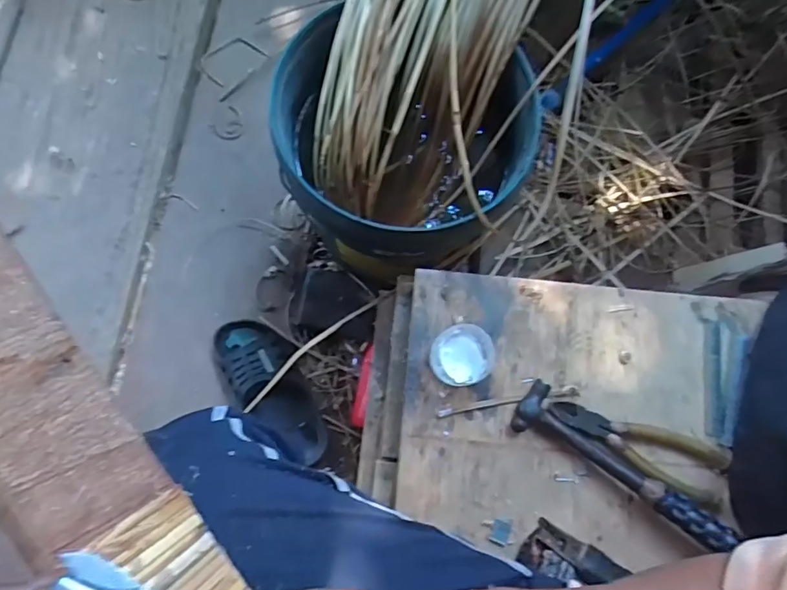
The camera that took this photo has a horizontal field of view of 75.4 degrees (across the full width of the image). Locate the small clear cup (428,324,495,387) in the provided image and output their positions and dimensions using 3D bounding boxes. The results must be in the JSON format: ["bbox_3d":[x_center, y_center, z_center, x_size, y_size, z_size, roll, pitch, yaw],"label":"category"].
[{"bbox_3d":[0.065,0.058,0.487,0.057,0.023,0.055,-4,78,-2],"label":"small clear cup"}]

